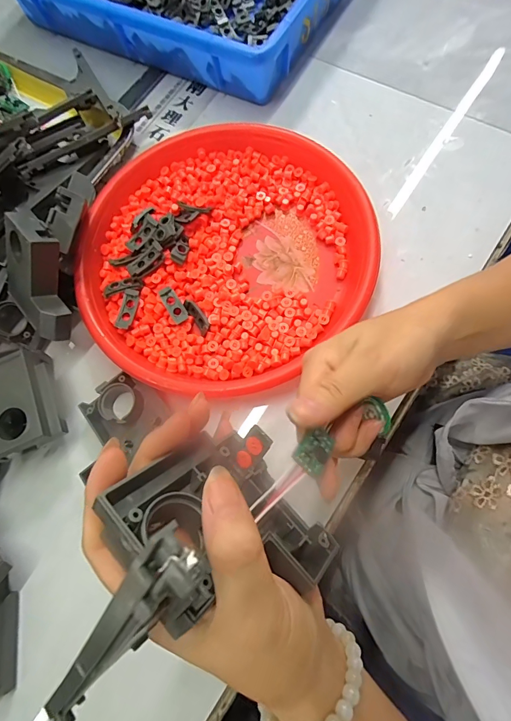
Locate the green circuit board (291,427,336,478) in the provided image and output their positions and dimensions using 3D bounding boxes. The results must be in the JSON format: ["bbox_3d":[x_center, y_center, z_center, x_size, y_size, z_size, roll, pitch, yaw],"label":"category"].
[{"bbox_3d":[0.030,0.045,0.189,0.018,0.004,0.026,47,46,-9],"label":"green circuit board"}]

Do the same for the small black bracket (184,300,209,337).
[{"bbox_3d":[-0.049,-0.037,0.320,0.010,0.007,0.032,-32,74,-4],"label":"small black bracket"}]

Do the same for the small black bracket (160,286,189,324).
[{"bbox_3d":[-0.070,-0.047,0.321,0.012,0.009,0.033,-32,74,-4],"label":"small black bracket"}]

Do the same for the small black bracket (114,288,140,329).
[{"bbox_3d":[-0.109,-0.044,0.321,0.012,0.008,0.036,11,76,9],"label":"small black bracket"}]

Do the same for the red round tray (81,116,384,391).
[{"bbox_3d":[-0.034,-0.096,0.329,0.247,0.036,0.237,-1,74,5],"label":"red round tray"}]

